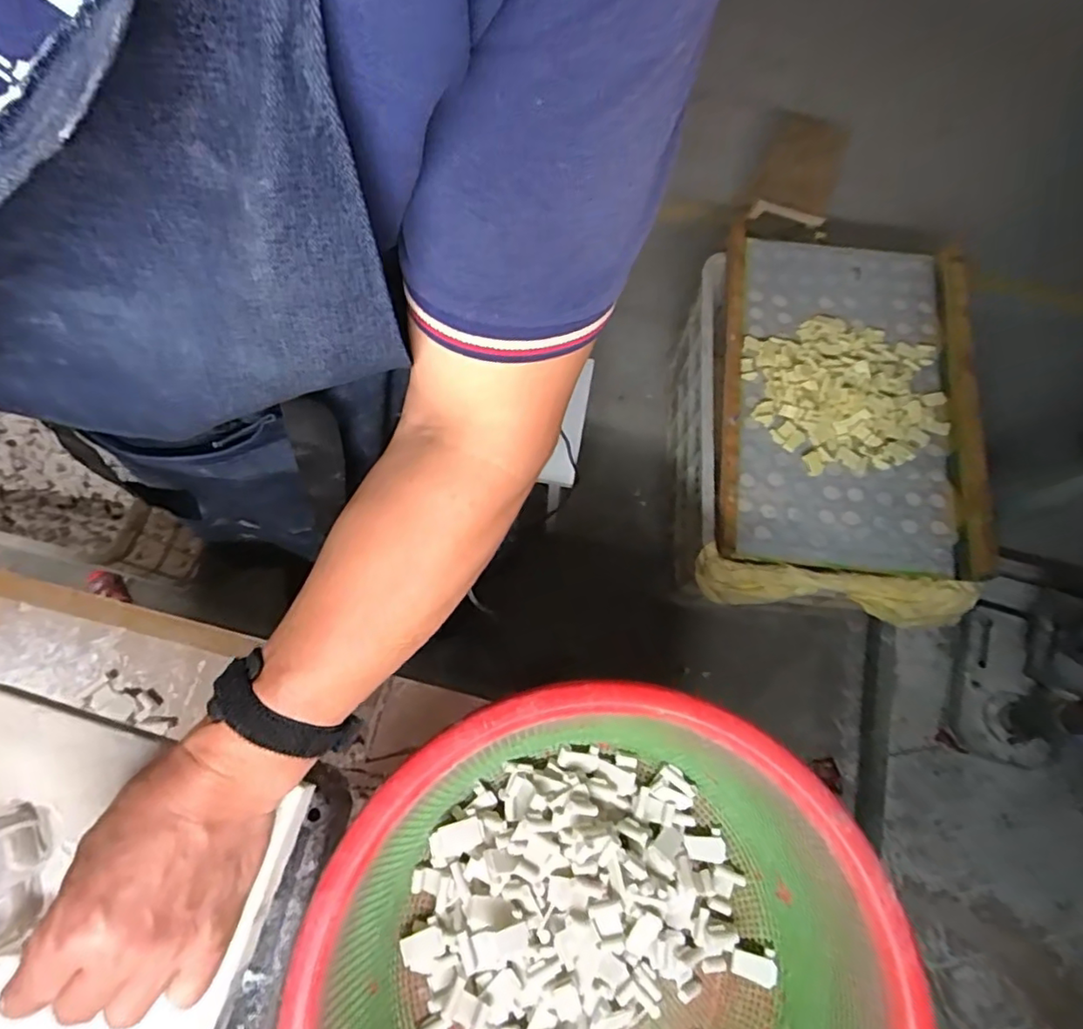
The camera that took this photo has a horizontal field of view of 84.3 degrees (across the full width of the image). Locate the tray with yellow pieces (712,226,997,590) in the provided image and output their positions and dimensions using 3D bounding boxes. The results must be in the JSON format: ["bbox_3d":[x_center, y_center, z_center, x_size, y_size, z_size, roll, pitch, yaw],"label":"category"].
[{"bbox_3d":[0.513,-0.221,1.010,0.419,0.080,0.644,6,70,6],"label":"tray with yellow pieces"}]

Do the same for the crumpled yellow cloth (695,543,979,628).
[{"bbox_3d":[0.454,0.122,0.955,0.423,0.138,0.071,10,72,2],"label":"crumpled yellow cloth"}]

